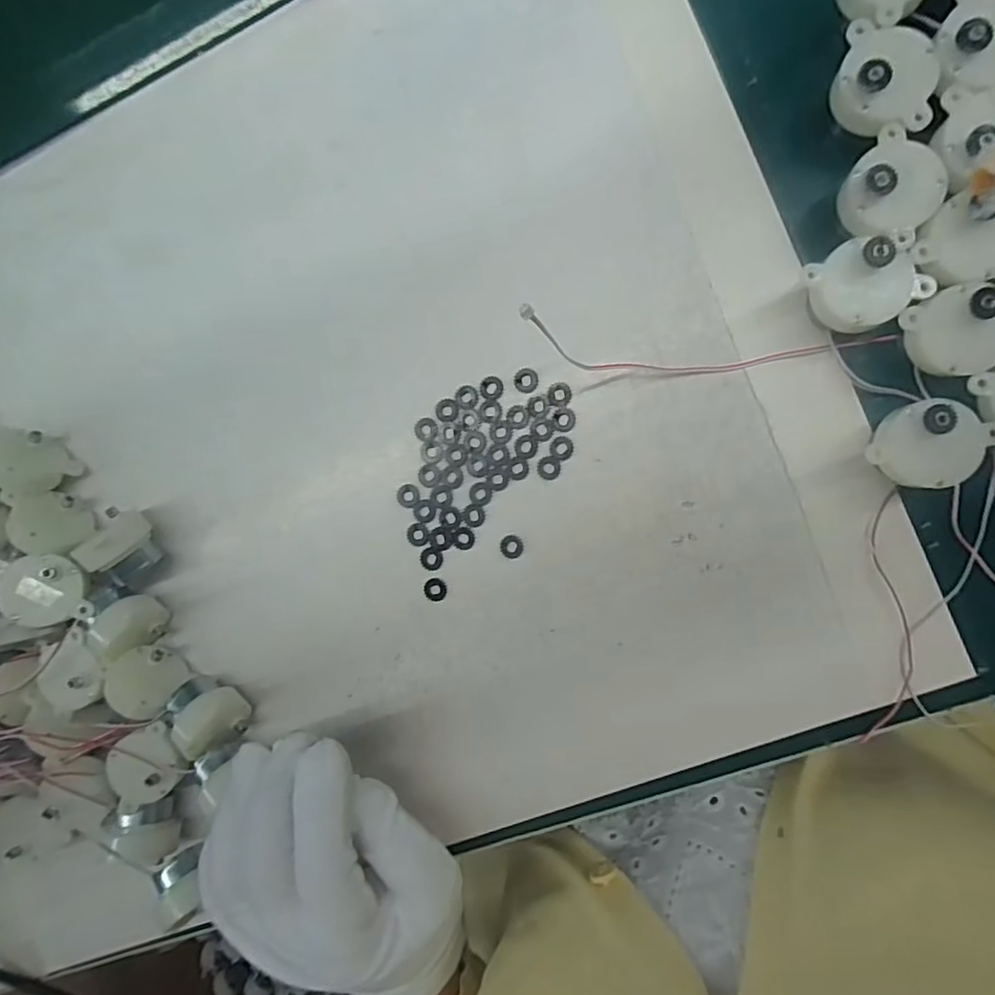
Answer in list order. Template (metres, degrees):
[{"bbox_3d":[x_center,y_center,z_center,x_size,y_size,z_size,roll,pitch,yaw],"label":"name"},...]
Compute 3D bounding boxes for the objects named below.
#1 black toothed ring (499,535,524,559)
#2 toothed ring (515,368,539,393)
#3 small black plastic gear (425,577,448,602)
[{"bbox_3d":[0.006,0.022,0.267,0.011,0.004,0.010,0,93,10],"label":"black toothed ring"},{"bbox_3d":[0.012,-0.051,0.262,0.010,0.004,0.011,0,93,10],"label":"toothed ring"},{"bbox_3d":[-0.028,0.042,0.273,0.010,0.004,0.011,0,93,10],"label":"small black plastic gear"}]

